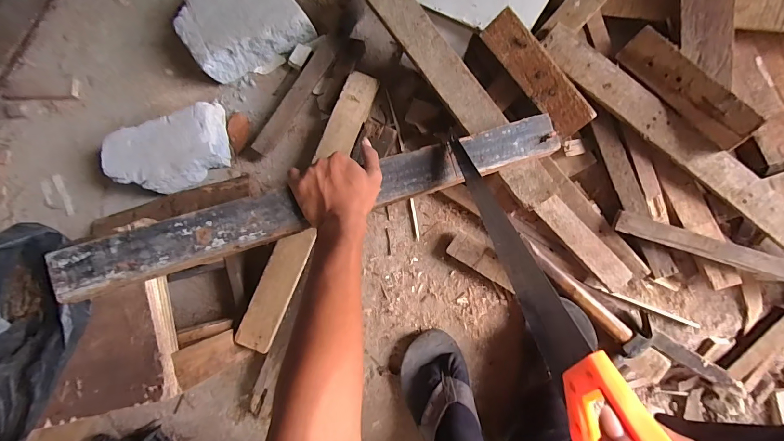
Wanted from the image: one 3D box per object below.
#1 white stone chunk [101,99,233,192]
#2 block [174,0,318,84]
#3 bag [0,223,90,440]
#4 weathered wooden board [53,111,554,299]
[{"bbox_3d":[-0.401,-0.125,0.670,0.202,0.074,0.123,-21,84,5],"label":"white stone chunk"},{"bbox_3d":[-0.276,-0.363,0.670,0.198,0.070,0.185,-33,83,4],"label":"block"},{"bbox_3d":[-0.429,0.134,0.424,0.097,0.094,0.252,7,87,7],"label":"bag"},{"bbox_3d":[-0.075,-0.030,0.476,0.644,0.015,0.059,-17,84,-10],"label":"weathered wooden board"}]

